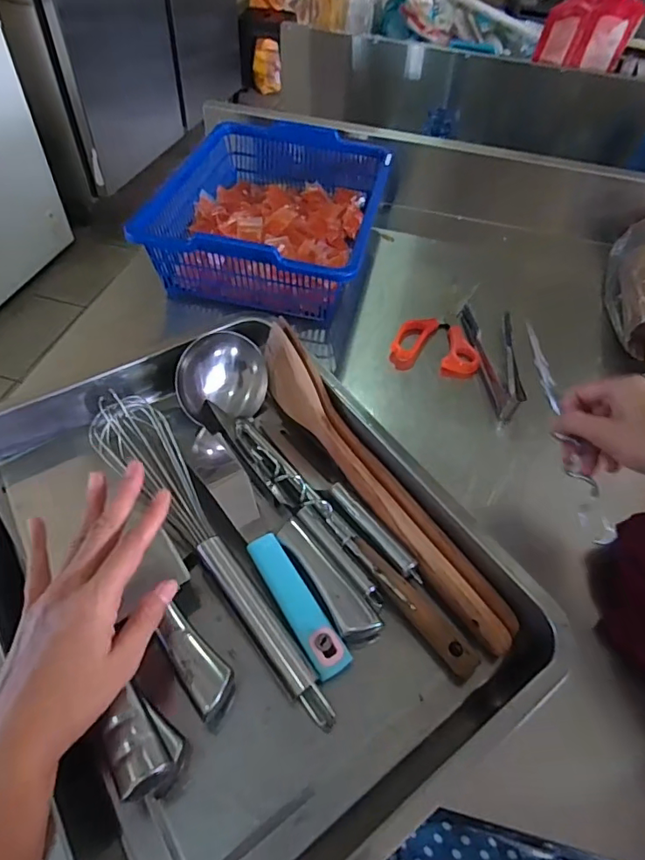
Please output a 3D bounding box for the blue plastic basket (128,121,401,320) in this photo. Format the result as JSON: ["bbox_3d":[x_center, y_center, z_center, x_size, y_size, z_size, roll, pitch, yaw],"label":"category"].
[{"bbox_3d":[-0.059,-0.298,0.681,0.273,0.090,0.330,11,55,7],"label":"blue plastic basket"}]

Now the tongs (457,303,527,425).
[{"bbox_3d":[0.196,-0.086,0.590,0.062,0.028,0.171,7,54,4],"label":"tongs"}]

